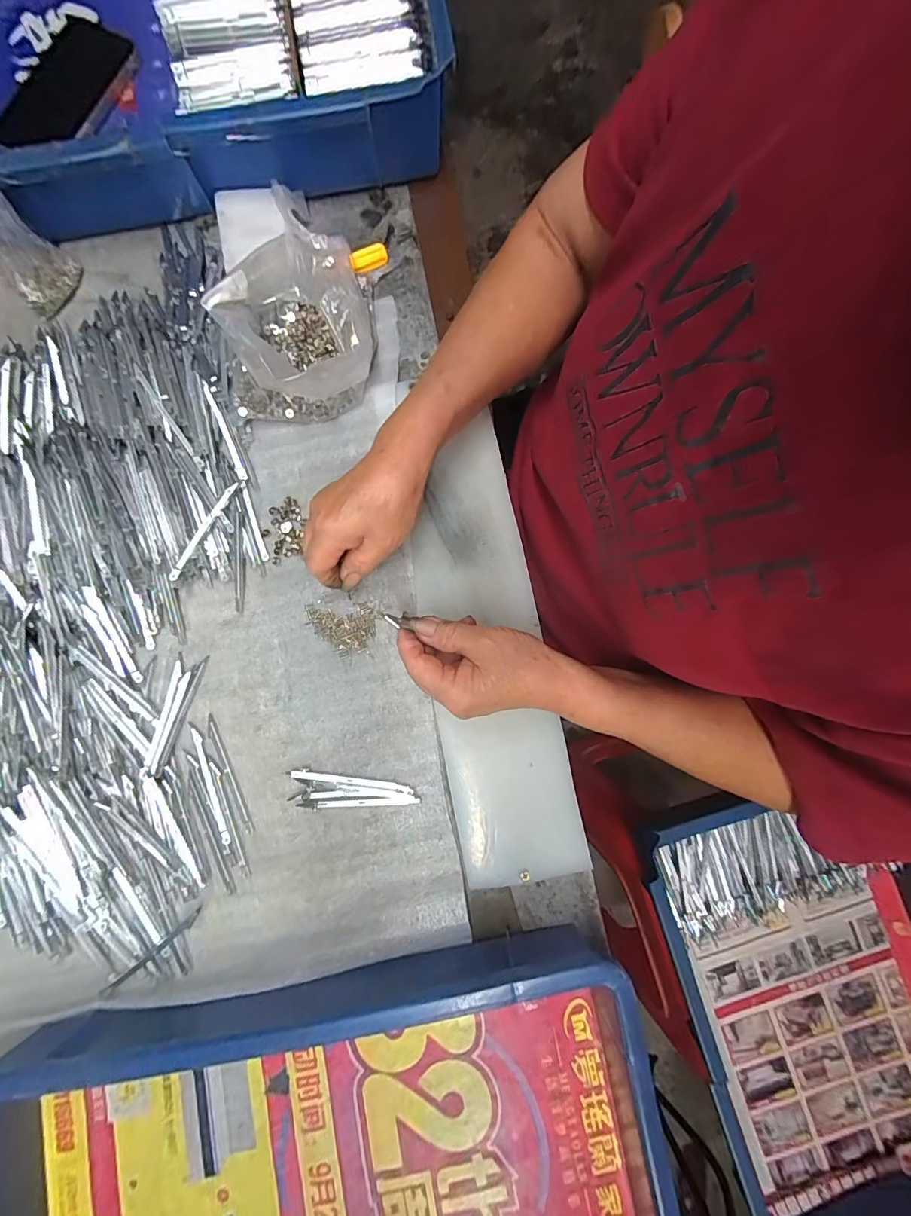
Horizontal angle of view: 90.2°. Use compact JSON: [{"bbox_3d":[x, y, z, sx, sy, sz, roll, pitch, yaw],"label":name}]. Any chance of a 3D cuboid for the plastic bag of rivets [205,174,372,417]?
[{"bbox_3d":[-0.127,-0.224,0.361,0.115,0.066,0.123,-1,81,-1],"label":"plastic bag of rivets"}]

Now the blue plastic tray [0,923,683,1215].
[{"bbox_3d":[-0.084,0.392,0.281,0.418,0.074,0.280,-10,83,-2],"label":"blue plastic tray"}]

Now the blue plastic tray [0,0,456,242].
[{"bbox_3d":[-0.233,-0.478,0.385,0.427,0.083,0.281,-10,83,-2],"label":"blue plastic tray"}]

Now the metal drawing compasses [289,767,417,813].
[{"bbox_3d":[-0.079,0.141,0.347,0.095,0.007,0.028,5,80,2],"label":"metal drawing compasses"}]

